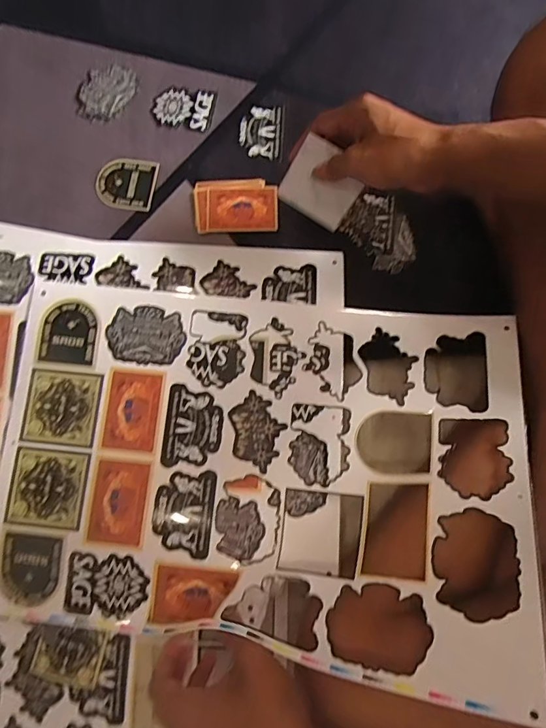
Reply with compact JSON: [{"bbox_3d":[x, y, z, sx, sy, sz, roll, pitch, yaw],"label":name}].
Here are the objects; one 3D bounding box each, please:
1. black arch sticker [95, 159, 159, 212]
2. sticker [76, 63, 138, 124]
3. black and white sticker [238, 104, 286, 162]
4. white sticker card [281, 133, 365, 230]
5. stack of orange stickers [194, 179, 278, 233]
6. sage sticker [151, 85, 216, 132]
[{"bbox_3d":[-0.173,-0.212,0.538,0.067,0.004,0.063,9,79,2],"label":"black arch sticker"},{"bbox_3d":[-0.203,-0.330,0.556,0.063,0.004,0.078,21,80,4],"label":"sticker"},{"bbox_3d":[-0.014,-0.277,0.543,0.053,0.004,0.067,5,79,1],"label":"black and white sticker"},{"bbox_3d":[0.048,-0.175,0.447,0.070,0.072,0.004,27,48,-12],"label":"white sticker card"},{"bbox_3d":[-0.042,-0.183,0.528,0.093,0.006,0.064,-1,79,0],"label":"stack of orange stickers"},{"bbox_3d":[-0.109,-0.311,0.554,0.074,0.005,0.053,12,79,3],"label":"sage sticker"}]

